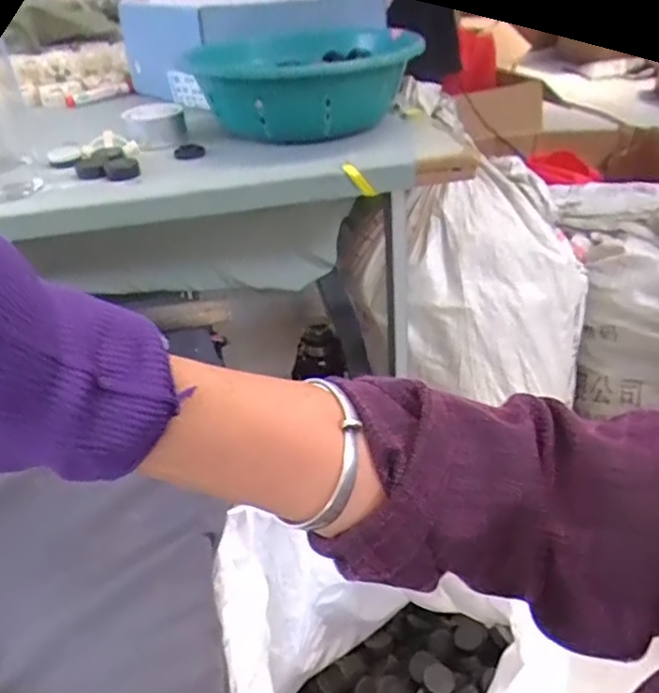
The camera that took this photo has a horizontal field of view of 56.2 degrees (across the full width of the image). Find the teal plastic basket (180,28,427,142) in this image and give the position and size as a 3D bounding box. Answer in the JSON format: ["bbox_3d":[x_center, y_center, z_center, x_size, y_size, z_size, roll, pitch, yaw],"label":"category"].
[{"bbox_3d":[-0.020,-0.305,0.713,0.245,0.076,0.247,-7,35,-5],"label":"teal plastic basket"}]

